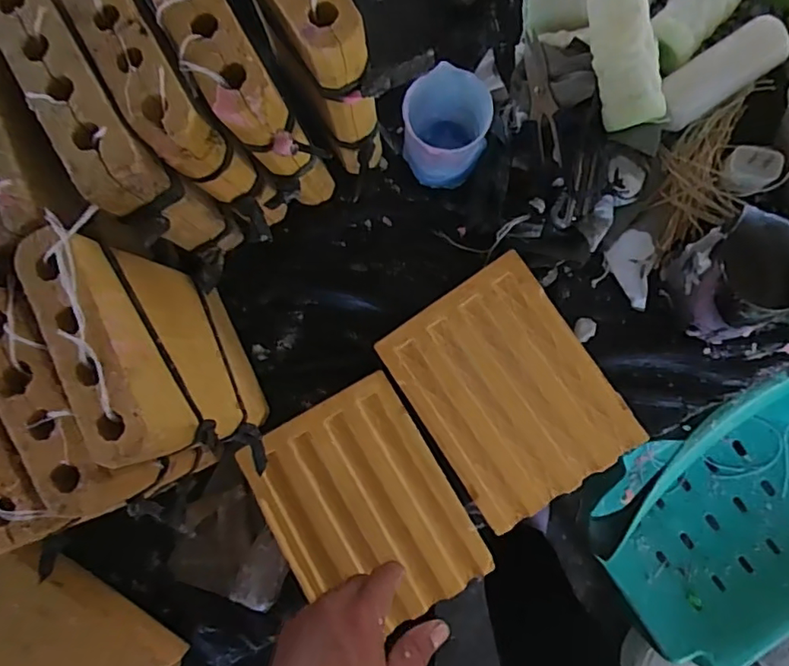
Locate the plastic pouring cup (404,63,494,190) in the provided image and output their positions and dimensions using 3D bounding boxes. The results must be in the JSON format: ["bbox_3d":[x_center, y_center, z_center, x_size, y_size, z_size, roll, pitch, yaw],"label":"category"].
[{"bbox_3d":[0.048,-0.188,0.519,0.074,0.094,0.075,0,84,3],"label":"plastic pouring cup"}]

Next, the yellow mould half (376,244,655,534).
[{"bbox_3d":[0.104,0.054,0.516,0.160,0.021,0.207,-33,83,0],"label":"yellow mould half"}]

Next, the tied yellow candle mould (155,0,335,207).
[{"bbox_3d":[-0.127,-0.202,0.474,0.056,0.200,0.178,-34,83,0],"label":"tied yellow candle mould"}]

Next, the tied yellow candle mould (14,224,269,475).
[{"bbox_3d":[-0.181,0.025,0.451,0.064,0.203,0.196,-29,83,0],"label":"tied yellow candle mould"}]

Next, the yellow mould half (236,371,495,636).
[{"bbox_3d":[-0.030,0.161,0.507,0.160,0.015,0.202,-32,83,0],"label":"yellow mould half"}]

